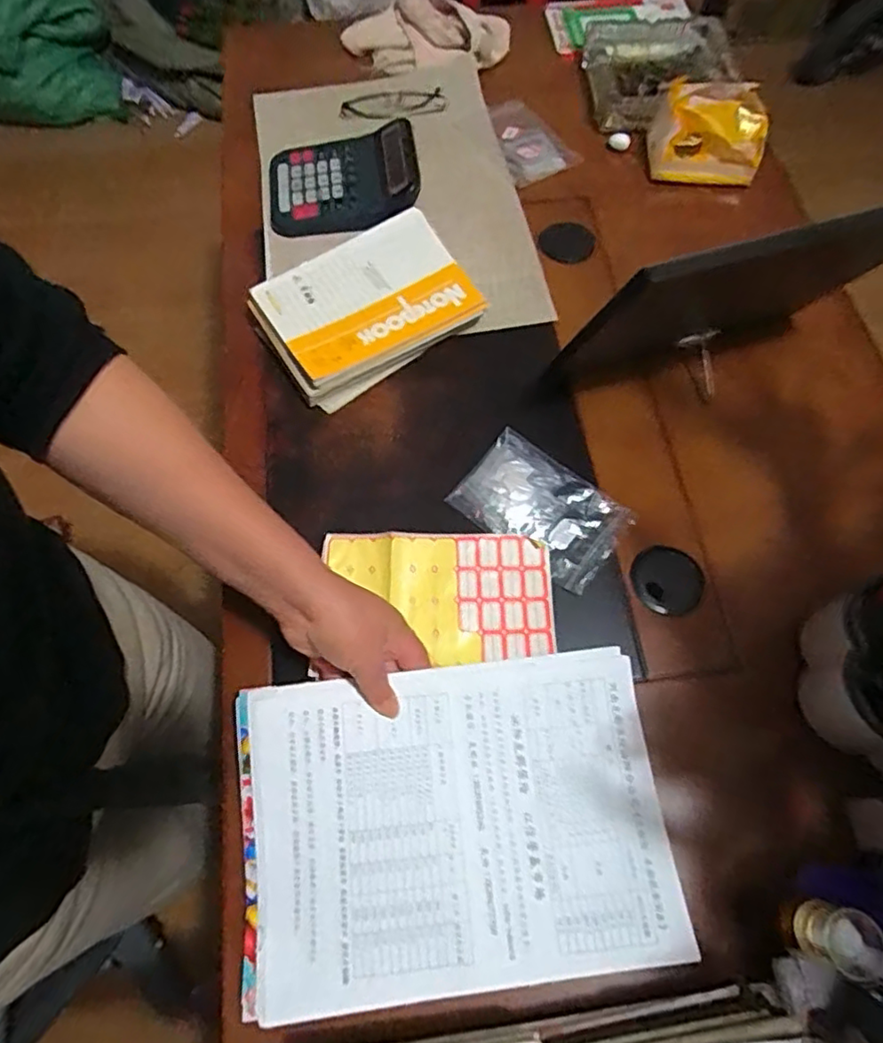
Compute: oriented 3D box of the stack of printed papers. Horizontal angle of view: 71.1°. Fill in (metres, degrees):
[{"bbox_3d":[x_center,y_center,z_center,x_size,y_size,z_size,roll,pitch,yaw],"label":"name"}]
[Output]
[{"bbox_3d":[0.010,0.215,0.450,0.304,0.026,0.209,-5,66,-3],"label":"stack of printed papers"}]

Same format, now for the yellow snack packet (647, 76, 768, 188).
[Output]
[{"bbox_3d":[0.315,-0.458,0.735,0.124,0.091,0.071,16,67,6],"label":"yellow snack packet"}]

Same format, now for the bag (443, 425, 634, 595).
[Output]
[{"bbox_3d":[0.092,-0.013,0.577,0.149,0.013,0.096,37,71,15],"label":"bag"}]

